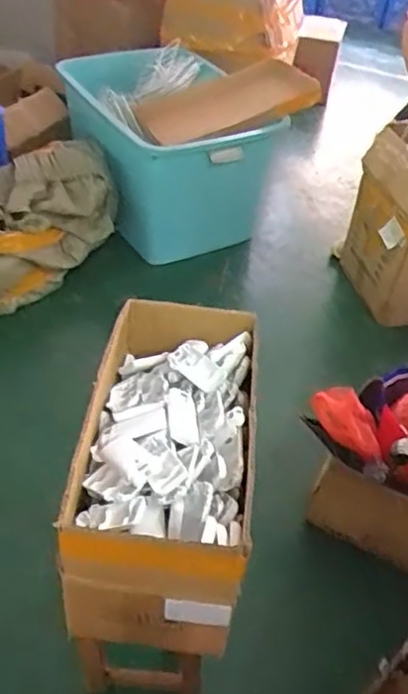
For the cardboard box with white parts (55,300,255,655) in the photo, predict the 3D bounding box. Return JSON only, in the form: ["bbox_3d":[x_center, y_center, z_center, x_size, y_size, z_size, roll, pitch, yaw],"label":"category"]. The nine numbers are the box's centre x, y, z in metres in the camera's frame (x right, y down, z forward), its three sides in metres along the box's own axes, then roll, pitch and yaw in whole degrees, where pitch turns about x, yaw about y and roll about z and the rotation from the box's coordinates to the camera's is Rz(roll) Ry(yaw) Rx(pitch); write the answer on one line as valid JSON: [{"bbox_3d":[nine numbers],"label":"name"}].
[{"bbox_3d":[-0.047,0.165,0.921,0.222,0.224,0.425,8,42,1],"label":"cardboard box with white parts"}]

